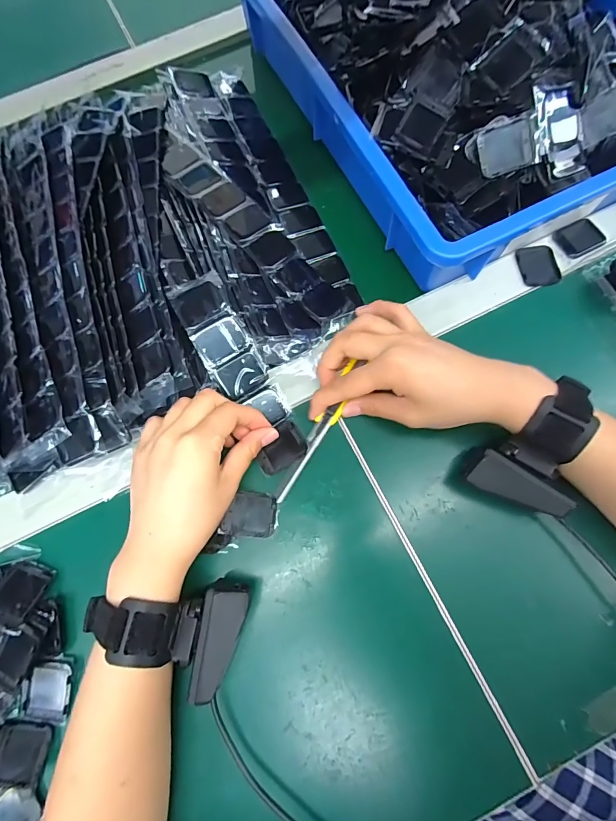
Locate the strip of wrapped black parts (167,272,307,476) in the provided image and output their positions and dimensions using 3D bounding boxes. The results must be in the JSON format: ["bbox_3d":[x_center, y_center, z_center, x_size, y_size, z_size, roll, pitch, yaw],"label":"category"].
[{"bbox_3d":[-0.055,-0.032,0.315,0.044,0.014,0.167,-30,90,-5],"label":"strip of wrapped black parts"}]

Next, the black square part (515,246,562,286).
[{"bbox_3d":[0.208,-0.131,0.349,0.035,0.004,0.038,-8,74,0],"label":"black square part"}]

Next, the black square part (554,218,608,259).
[{"bbox_3d":[0.249,-0.158,0.353,0.039,0.005,0.036,-23,61,4],"label":"black square part"}]

